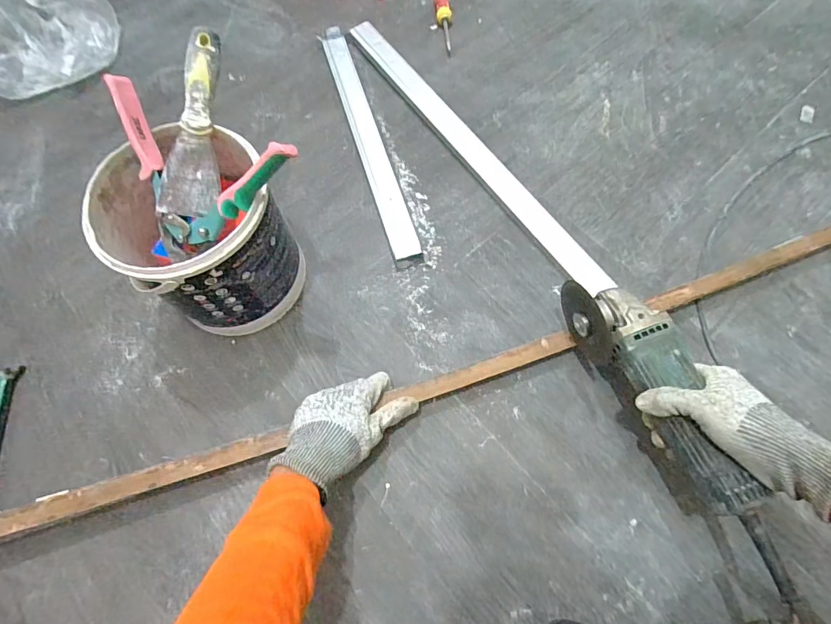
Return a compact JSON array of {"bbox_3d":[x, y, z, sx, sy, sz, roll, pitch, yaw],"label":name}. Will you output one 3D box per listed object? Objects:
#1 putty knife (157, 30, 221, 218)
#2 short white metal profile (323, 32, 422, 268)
[{"bbox_3d":[-0.226,-0.194,0.467,0.058,0.022,0.186,8,94,3],"label":"putty knife"},{"bbox_3d":[-0.075,-0.270,0.696,0.040,0.021,0.453,-16,70,-6],"label":"short white metal profile"}]

